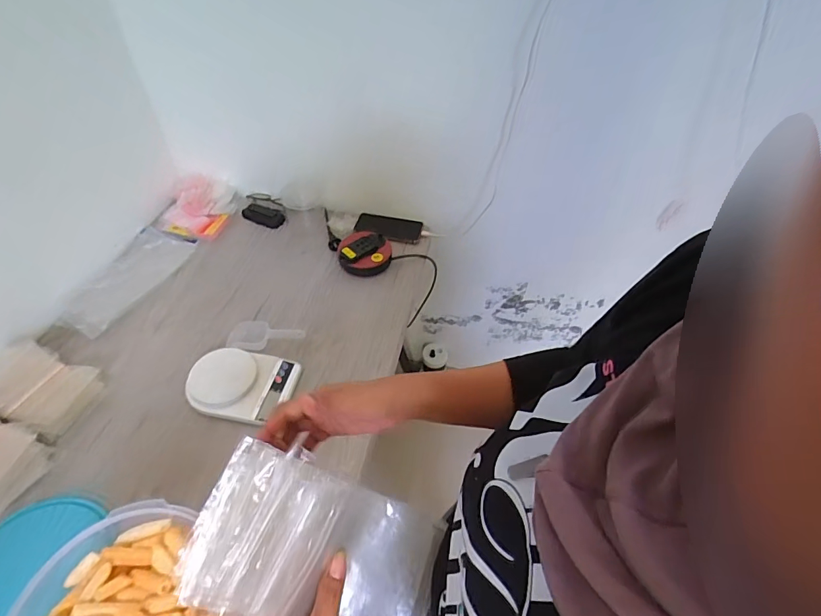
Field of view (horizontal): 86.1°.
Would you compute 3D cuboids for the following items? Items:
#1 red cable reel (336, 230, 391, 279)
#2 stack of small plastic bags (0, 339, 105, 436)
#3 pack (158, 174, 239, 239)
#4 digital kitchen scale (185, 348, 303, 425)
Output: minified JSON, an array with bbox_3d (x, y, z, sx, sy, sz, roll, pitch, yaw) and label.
[{"bbox_3d":[-0.105,-0.129,1.005,0.123,0.054,0.109,-12,50,-13],"label":"red cable reel"},{"bbox_3d":[-0.621,0.128,0.732,0.173,0.061,0.128,16,50,12],"label":"stack of small plastic bags"},{"bbox_3d":[-0.529,-0.250,1.091,0.163,0.062,0.183,0,48,-2],"label":"pack"},{"bbox_3d":[-0.296,0.132,0.777,0.176,0.038,0.136,8,49,5],"label":"digital kitchen scale"}]

